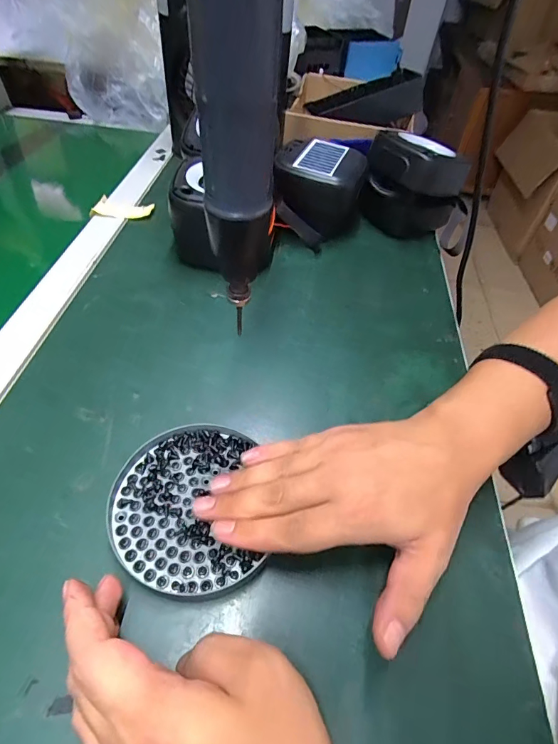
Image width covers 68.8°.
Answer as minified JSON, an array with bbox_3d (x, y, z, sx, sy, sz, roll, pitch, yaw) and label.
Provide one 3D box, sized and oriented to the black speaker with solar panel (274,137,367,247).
[{"bbox_3d":[0.047,-0.217,0.508,0.099,0.091,0.123,12,50,4],"label":"black speaker with solar panel"}]

